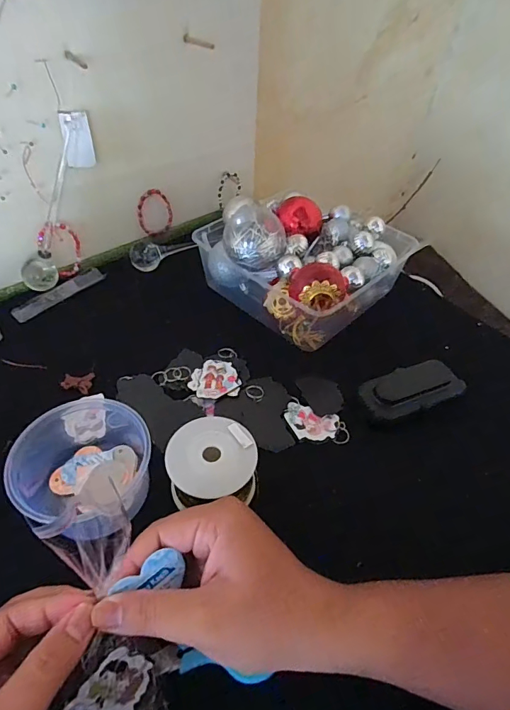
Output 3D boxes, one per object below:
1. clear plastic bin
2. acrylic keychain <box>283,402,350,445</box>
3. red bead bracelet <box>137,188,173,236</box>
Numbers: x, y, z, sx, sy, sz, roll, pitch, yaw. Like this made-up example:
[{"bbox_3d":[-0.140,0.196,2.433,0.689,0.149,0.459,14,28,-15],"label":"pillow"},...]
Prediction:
[{"bbox_3d":[0.061,-0.119,0.497,0.187,0.097,0.192,36,53,28],"label":"clear plastic bin"},{"bbox_3d":[0.057,0.065,0.389,0.060,0.004,0.033,16,46,13],"label":"acrylic keychain"},{"bbox_3d":[-0.137,-0.195,0.577,0.050,0.061,0.008,-29,53,-28],"label":"red bead bracelet"}]

